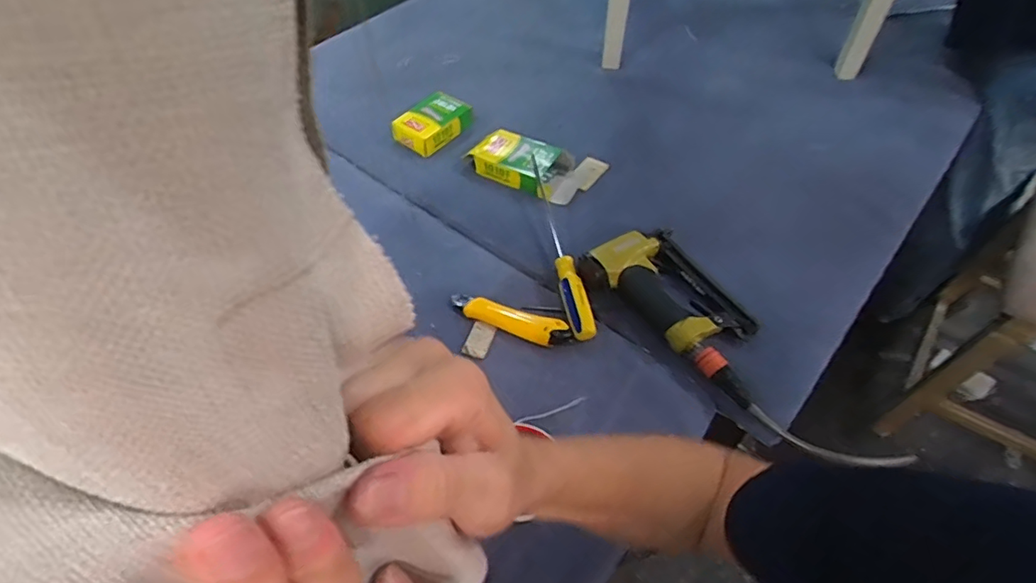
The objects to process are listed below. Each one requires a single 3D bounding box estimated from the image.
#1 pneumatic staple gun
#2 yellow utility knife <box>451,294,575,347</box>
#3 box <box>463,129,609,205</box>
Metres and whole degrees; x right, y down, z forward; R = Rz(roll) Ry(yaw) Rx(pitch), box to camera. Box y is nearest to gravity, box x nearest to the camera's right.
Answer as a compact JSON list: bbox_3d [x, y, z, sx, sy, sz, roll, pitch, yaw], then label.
[{"bbox_3d":[0.200,0.013,0.659,0.123,0.056,0.247,-38,60,-24],"label":"pneumatic staple gun"},{"bbox_3d":[-0.011,0.033,0.683,0.159,0.016,0.034,19,56,16],"label":"yellow utility knife"},{"bbox_3d":[0.024,-0.197,0.825,0.188,0.044,0.113,26,58,20],"label":"box"}]

